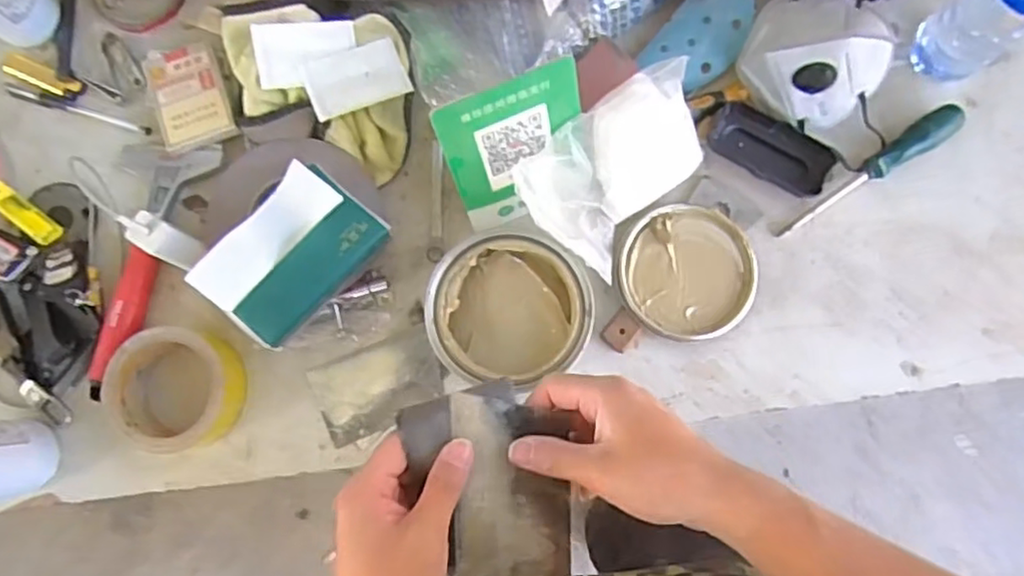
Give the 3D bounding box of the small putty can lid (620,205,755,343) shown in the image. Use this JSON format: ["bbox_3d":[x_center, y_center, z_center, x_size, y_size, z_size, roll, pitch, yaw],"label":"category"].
[{"bbox_3d":[0.156,-0.014,0.605,0.118,0.020,0.115,0,82,1],"label":"small putty can lid"}]

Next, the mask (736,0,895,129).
[{"bbox_3d":[0.270,-0.211,0.593,0.114,0.091,0.104,0,82,1],"label":"mask"}]

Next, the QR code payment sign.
[{"bbox_3d":[0.003,-0.111,0.557,0.112,0.147,0.008,-22,58,-5],"label":"QR code payment sign"}]

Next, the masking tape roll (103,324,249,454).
[{"bbox_3d":[-0.289,0.087,0.581,0.097,0.047,0.102,0,82,1],"label":"masking tape roll"}]

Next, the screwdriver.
[{"bbox_3d":[0.325,-0.107,0.613,0.196,0.021,0.027,-33,82,-4],"label":"screwdriver"}]

